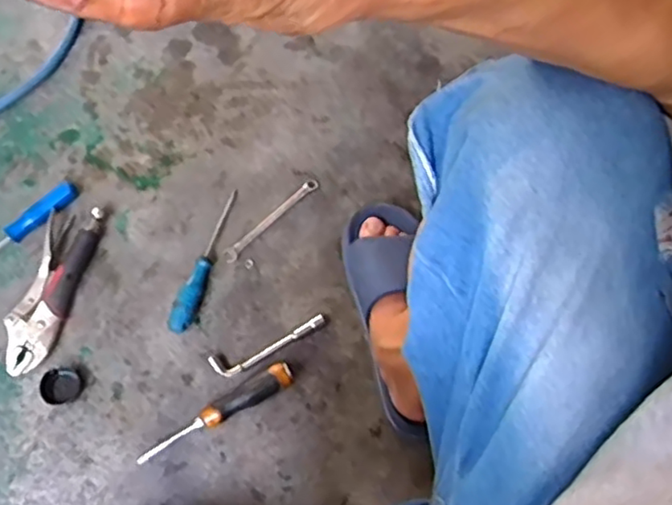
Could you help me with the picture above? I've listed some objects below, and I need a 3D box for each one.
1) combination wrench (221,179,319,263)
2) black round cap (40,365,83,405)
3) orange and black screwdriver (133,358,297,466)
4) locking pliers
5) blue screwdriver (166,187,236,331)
[{"bbox_3d":[-0.083,-0.044,0.811,0.156,0.009,0.019,-42,74,-15],"label":"combination wrench"},{"bbox_3d":[-0.324,0.157,0.733,0.043,0.017,0.041,0,69,0],"label":"black round cap"},{"bbox_3d":[-0.140,0.184,0.718,0.195,0.033,0.029,-26,71,-10],"label":"orange and black screwdriver"},{"bbox_3d":[-0.353,0.044,0.769,0.065,0.026,0.209,13,69,5],"label":"locking pliers"},{"bbox_3d":[-0.161,0.007,0.782,0.027,0.026,0.196,17,70,7],"label":"blue screwdriver"}]

